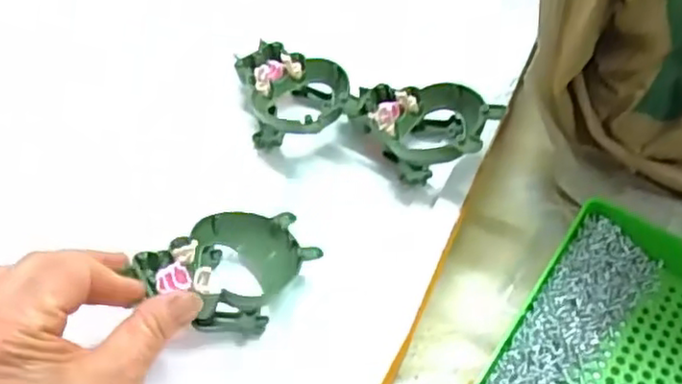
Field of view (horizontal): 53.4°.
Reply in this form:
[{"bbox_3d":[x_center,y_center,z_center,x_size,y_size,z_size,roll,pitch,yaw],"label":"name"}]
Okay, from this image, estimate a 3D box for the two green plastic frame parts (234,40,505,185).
[{"bbox_3d":[0.007,-0.050,0.411,0.165,0.040,0.067,19,57,15],"label":"two green plastic frame parts"}]

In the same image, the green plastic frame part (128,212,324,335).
[{"bbox_3d":[-0.056,0.036,0.352,0.058,0.044,0.079,28,60,21],"label":"green plastic frame part"}]

